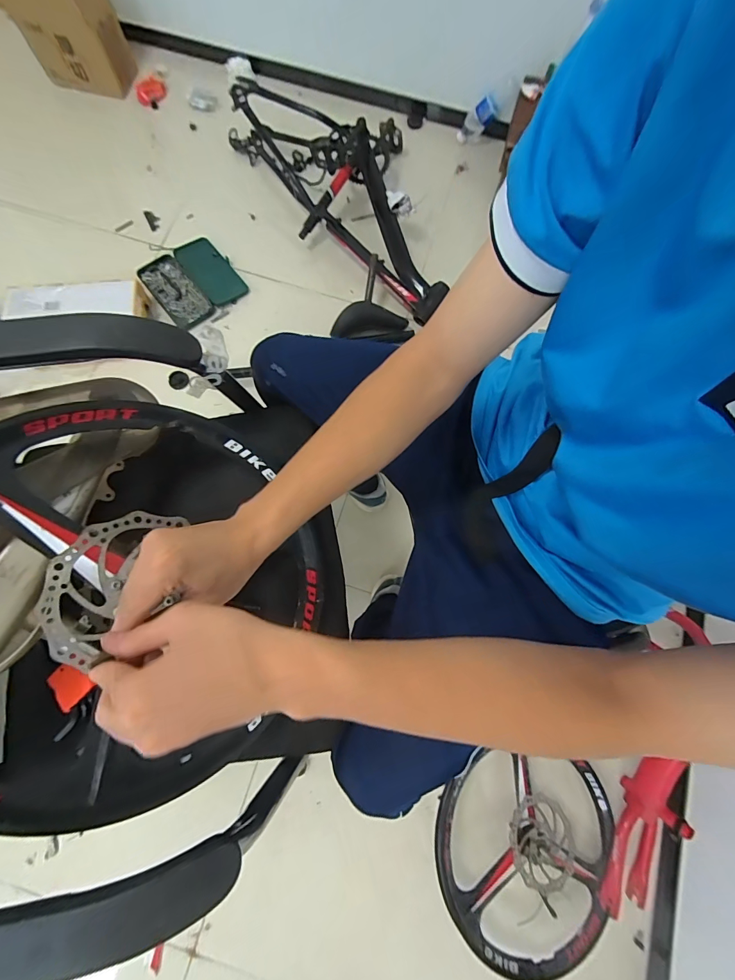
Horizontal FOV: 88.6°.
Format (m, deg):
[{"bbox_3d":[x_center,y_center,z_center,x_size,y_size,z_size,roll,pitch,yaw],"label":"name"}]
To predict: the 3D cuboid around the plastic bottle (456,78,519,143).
[{"bbox_3d":[0.393,-1.259,1.249,0.208,0.071,0.050,-30,78,25],"label":"plastic bottle"}]

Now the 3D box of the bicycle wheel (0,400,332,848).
[{"bbox_3d":[-0.246,0.095,0.379,0.387,0.062,0.373,7,76,-31],"label":"bicycle wheel"}]

